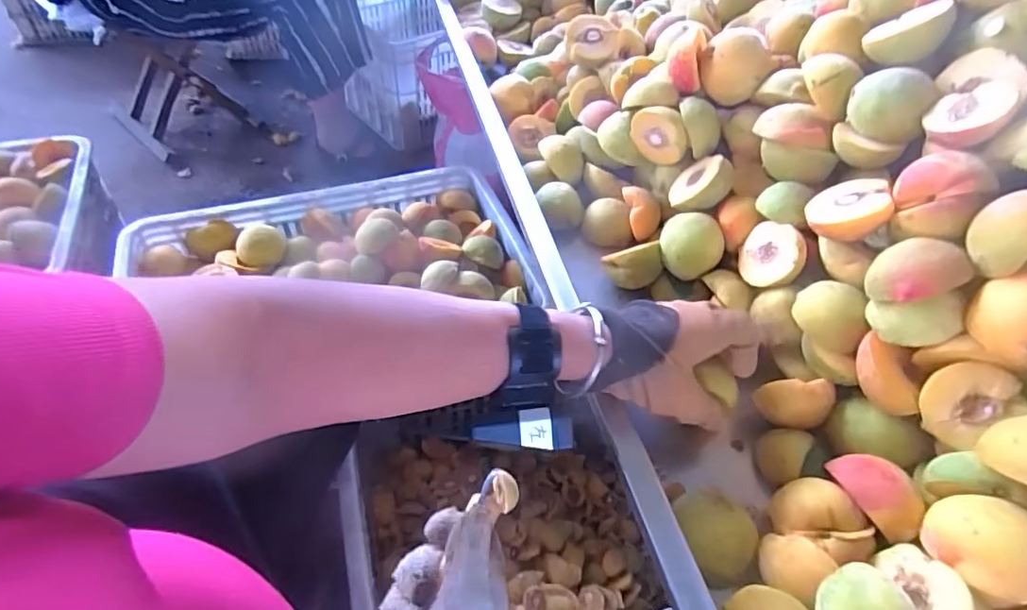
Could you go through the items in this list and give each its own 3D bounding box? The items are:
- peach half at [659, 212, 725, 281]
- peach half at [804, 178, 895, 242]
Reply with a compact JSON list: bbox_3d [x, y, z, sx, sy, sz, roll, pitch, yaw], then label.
[{"bbox_3d":[0.166,-0.057,0.528,0.054,0.049,0.045,19,49,12],"label":"peach half"},{"bbox_3d":[0.266,-0.071,0.444,0.057,0.029,0.056,-12,40,38],"label":"peach half"}]

